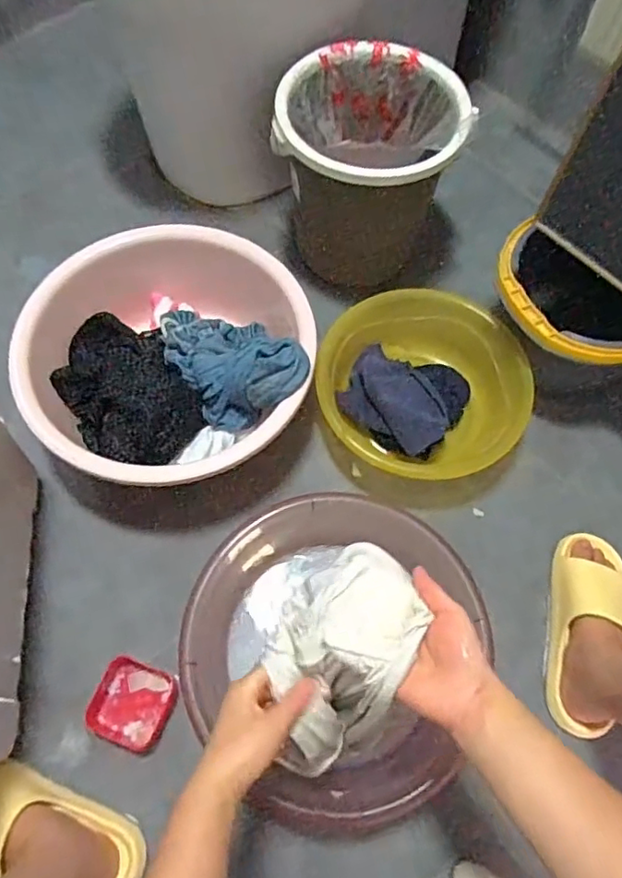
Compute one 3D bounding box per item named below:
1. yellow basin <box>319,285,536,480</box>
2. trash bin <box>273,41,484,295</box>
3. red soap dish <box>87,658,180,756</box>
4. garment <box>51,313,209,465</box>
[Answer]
[{"bbox_3d":[0.161,-0.065,0.856,0.294,0.123,0.289,18,66,6],"label":"yellow basin"},{"bbox_3d":[0.080,-0.398,0.900,0.257,0.288,0.219,5,65,1],"label":"trash bin"},{"bbox_3d":[-0.223,0.332,0.722,0.093,0.028,0.095,22,66,8],"label":"red soap dish"},{"bbox_3d":[-0.259,-0.069,0.804,0.160,0.066,0.237,-30,70,-15],"label":"garment"}]

